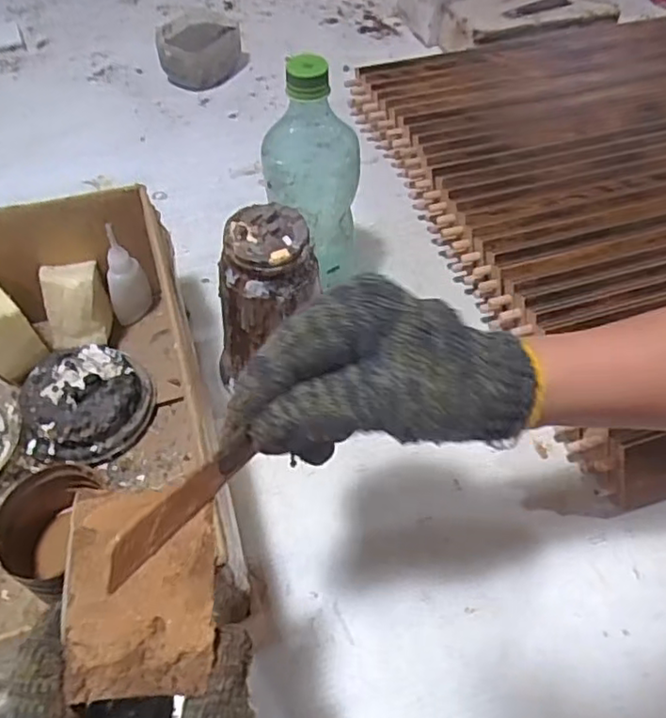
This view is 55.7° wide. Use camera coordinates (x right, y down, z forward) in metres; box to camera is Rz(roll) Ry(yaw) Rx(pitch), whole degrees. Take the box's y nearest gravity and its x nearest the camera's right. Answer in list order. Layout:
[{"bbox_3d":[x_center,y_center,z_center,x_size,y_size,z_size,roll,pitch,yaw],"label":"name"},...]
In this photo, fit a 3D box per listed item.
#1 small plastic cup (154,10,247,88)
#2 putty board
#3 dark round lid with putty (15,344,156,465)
[{"bbox_3d":[-0.169,-0.393,0.800,0.086,0.049,0.109,31,60,21],"label":"small plastic cup"},{"bbox_3d":[-0.068,0.081,0.223,0.050,0.004,0.067,6,67,-22],"label":"putty board"},{"bbox_3d":[-0.189,0.031,0.483,0.093,0.035,0.093,0,54,0],"label":"dark round lid with putty"}]

